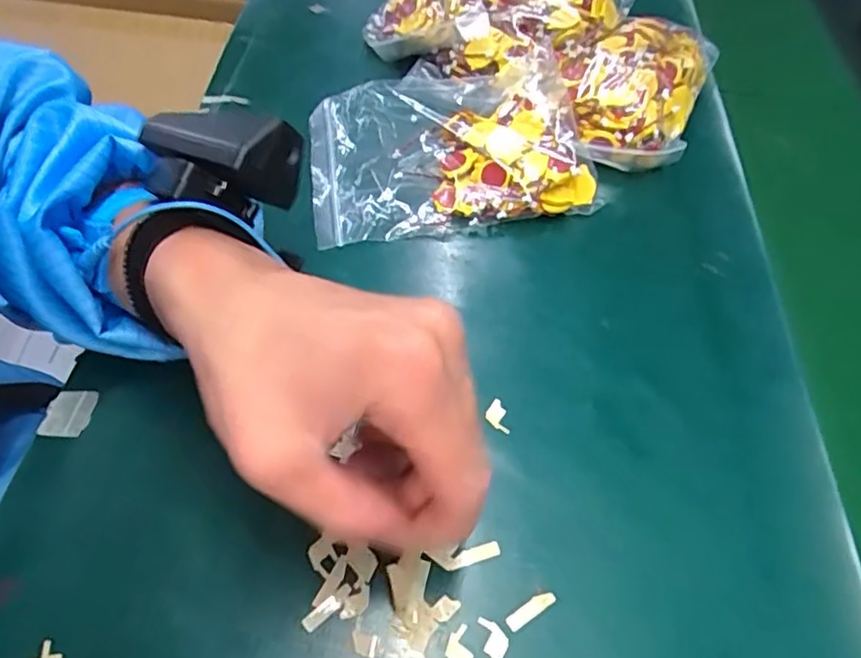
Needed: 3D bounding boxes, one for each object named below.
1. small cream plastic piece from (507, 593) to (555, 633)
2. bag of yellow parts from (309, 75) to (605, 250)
[{"bbox_3d":[0.040,0.111,0.252,0.022,0.004,0.006,-28,60,-20],"label":"small cream plastic piece"},{"bbox_3d":[0.008,-0.111,0.391,0.163,0.041,0.109,-9,55,-8],"label":"bag of yellow parts"}]

